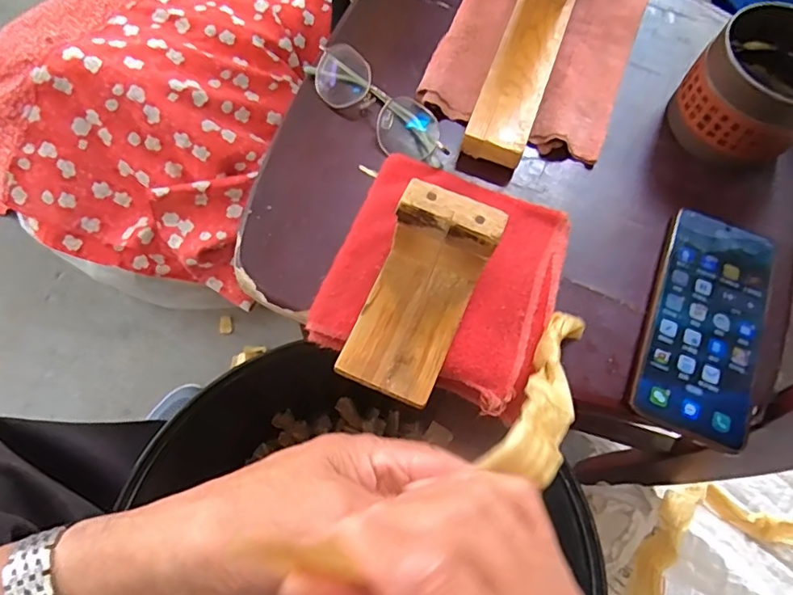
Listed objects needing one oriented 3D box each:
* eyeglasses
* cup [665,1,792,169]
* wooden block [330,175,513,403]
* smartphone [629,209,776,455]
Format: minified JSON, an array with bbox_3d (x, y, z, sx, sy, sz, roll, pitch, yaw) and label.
[{"bbox_3d":[-0.017,-0.149,0.418,0.135,0.028,0.044,36,72,11],"label":"eyeglasses"},{"bbox_3d":[0.271,-0.157,0.408,0.094,0.076,0.102,1,69,-2],"label":"cup"},{"bbox_3d":[0.012,-0.001,0.320,0.061,0.070,0.108,24,70,6],"label":"wooden block"},{"bbox_3d":[0.213,0.017,0.372,0.077,0.008,0.159,21,70,5],"label":"smartphone"}]

